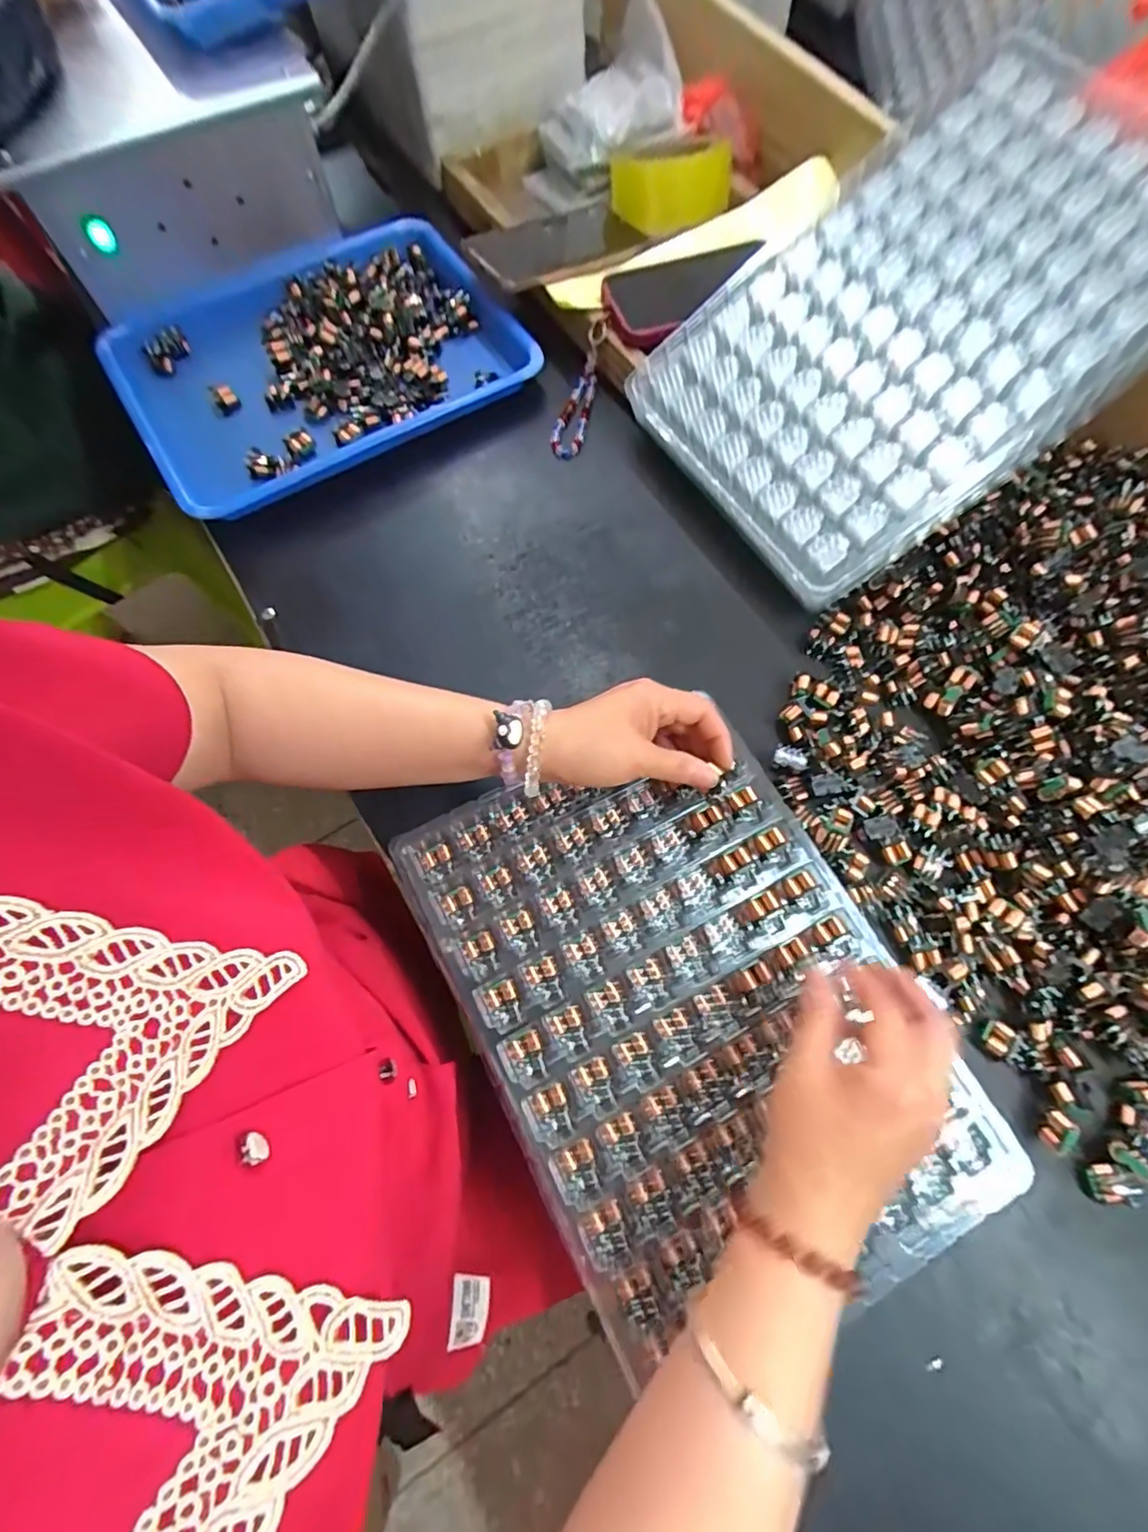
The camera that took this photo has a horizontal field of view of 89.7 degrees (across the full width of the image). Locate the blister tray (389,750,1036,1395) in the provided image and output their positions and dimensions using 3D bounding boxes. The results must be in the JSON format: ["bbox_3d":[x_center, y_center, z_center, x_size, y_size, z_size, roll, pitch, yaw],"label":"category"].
[{"bbox_3d":[0.065,0.139,0.345,0.237,0.018,0.332,-28,73,-9],"label":"blister tray"}]

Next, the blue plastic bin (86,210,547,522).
[{"bbox_3d":[-0.229,-0.370,0.525,0.336,0.034,0.245,-32,74,-10],"label":"blue plastic bin"}]

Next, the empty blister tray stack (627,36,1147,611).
[{"bbox_3d":[0.244,-0.310,0.425,0.341,0.031,0.248,-35,76,13],"label":"empty blister tray stack"}]

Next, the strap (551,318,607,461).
[{"bbox_3d":[0.005,-0.332,0.519,0.026,0.034,0.120,16,86,6],"label":"strap"}]

